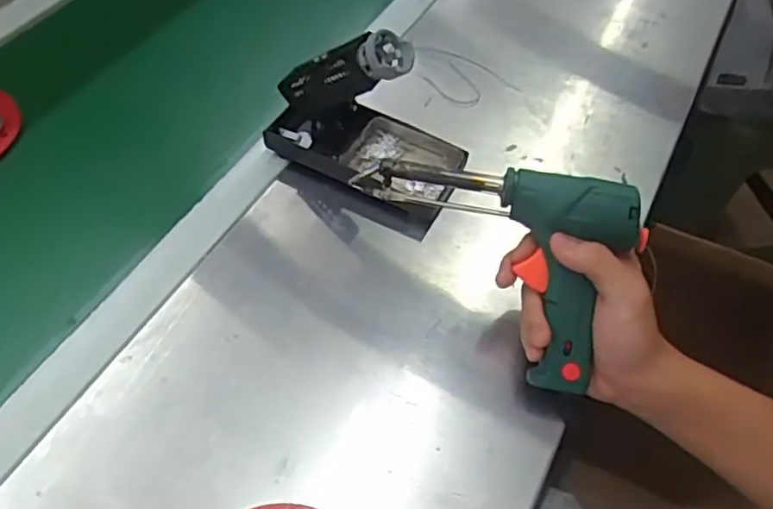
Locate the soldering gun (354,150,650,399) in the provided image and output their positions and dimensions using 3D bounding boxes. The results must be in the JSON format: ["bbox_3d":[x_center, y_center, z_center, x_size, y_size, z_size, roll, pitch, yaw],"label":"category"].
[{"bbox_3d":[0.093,-0.018,0.434,0.127,0.042,0.206,-43,87,14],"label":"soldering gun"}]

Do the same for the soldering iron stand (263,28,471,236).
[{"bbox_3d":[-0.018,-0.113,0.520,0.157,0.133,0.085,26,57,15],"label":"soldering iron stand"}]

